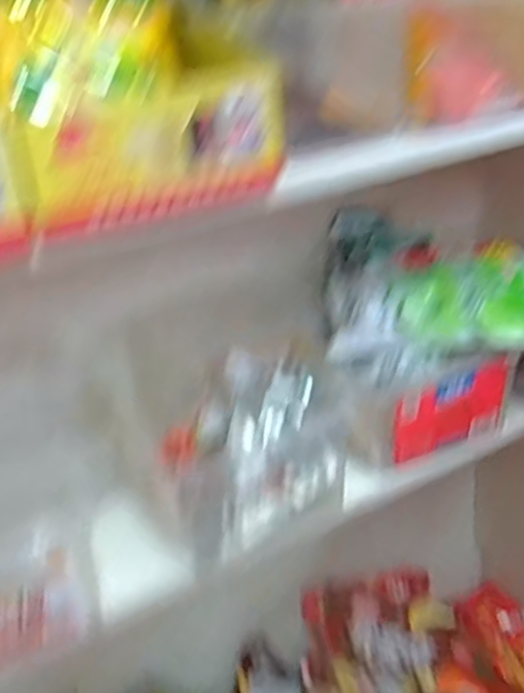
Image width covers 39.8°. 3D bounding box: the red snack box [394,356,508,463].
[{"bbox_3d":[0.195,0.066,0.744,0.125,0.091,0.029,-18,27,-21],"label":"red snack box"}]

